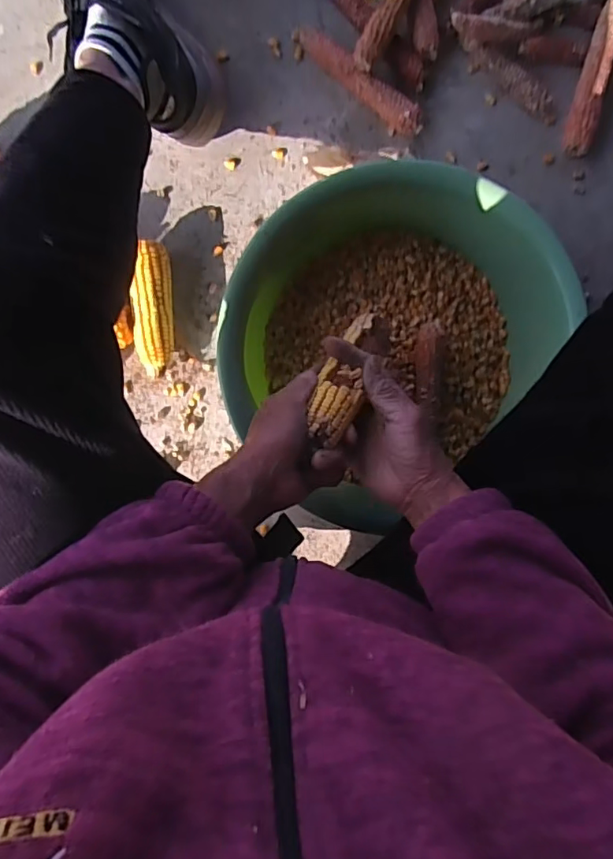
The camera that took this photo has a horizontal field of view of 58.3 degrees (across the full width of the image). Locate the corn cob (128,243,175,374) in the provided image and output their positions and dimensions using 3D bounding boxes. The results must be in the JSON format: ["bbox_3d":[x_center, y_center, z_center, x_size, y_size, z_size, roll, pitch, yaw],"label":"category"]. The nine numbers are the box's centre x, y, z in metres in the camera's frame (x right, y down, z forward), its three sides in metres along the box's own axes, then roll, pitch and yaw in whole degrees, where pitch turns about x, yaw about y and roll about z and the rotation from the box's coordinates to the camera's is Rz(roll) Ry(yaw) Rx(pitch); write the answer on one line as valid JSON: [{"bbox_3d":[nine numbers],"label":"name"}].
[{"bbox_3d":[-0.174,-0.134,0.622,0.050,0.055,0.146,0,92,1],"label":"corn cob"}]

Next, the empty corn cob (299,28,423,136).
[{"bbox_3d":[0.060,-0.389,0.613,0.167,0.029,0.027,40,92,-1],"label":"empty corn cob"}]

